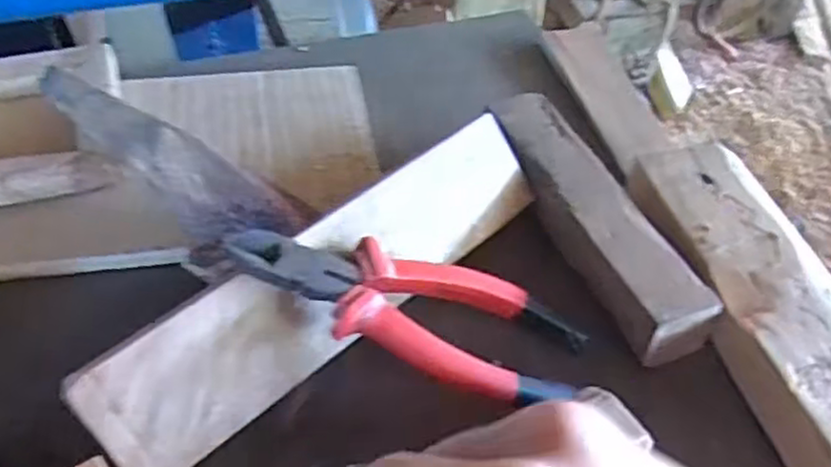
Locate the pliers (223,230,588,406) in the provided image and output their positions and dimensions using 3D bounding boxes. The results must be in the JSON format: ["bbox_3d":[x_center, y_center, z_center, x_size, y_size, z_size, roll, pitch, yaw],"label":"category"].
[{"bbox_3d":[0.000,0.036,0.347,0.180,0.017,0.060,20,45,-12],"label":"pliers"}]

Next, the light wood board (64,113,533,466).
[{"bbox_3d":[-0.033,0.020,0.361,0.261,0.008,0.059,-35,97,-31],"label":"light wood board"}]

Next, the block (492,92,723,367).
[{"bbox_3d":[0.099,-0.012,0.427,0.049,0.034,0.192,-17,49,-18],"label":"block"}]

